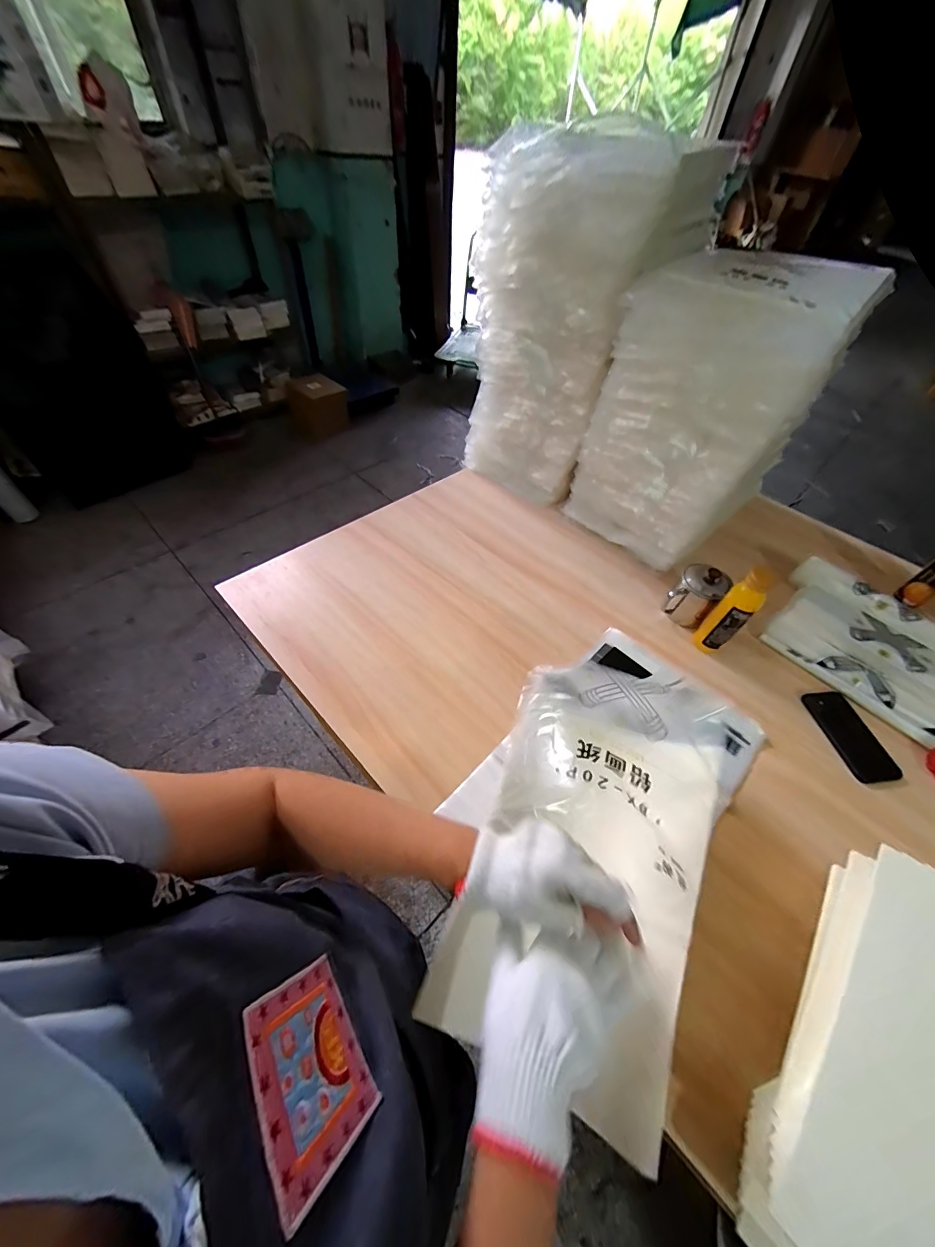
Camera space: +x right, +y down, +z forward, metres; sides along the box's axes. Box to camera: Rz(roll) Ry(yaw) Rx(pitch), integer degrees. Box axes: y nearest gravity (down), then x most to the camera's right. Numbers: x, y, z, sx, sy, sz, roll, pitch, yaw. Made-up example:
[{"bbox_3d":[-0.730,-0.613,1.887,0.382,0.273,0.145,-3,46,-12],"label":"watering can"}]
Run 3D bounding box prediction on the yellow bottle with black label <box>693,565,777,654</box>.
[{"bbox_3d":[0.450,-0.019,0.690,0.051,0.176,0.050,-36,62,-28],"label":"yellow bottle with black label"}]

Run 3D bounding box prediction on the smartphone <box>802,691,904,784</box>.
[{"bbox_3d":[0.622,0.181,0.663,0.073,0.013,0.150,-4,52,-8],"label":"smartphone"}]

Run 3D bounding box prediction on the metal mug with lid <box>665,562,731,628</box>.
[{"bbox_3d":[0.424,-0.056,0.767,0.076,0.105,0.072,30,55,18],"label":"metal mug with lid"}]

